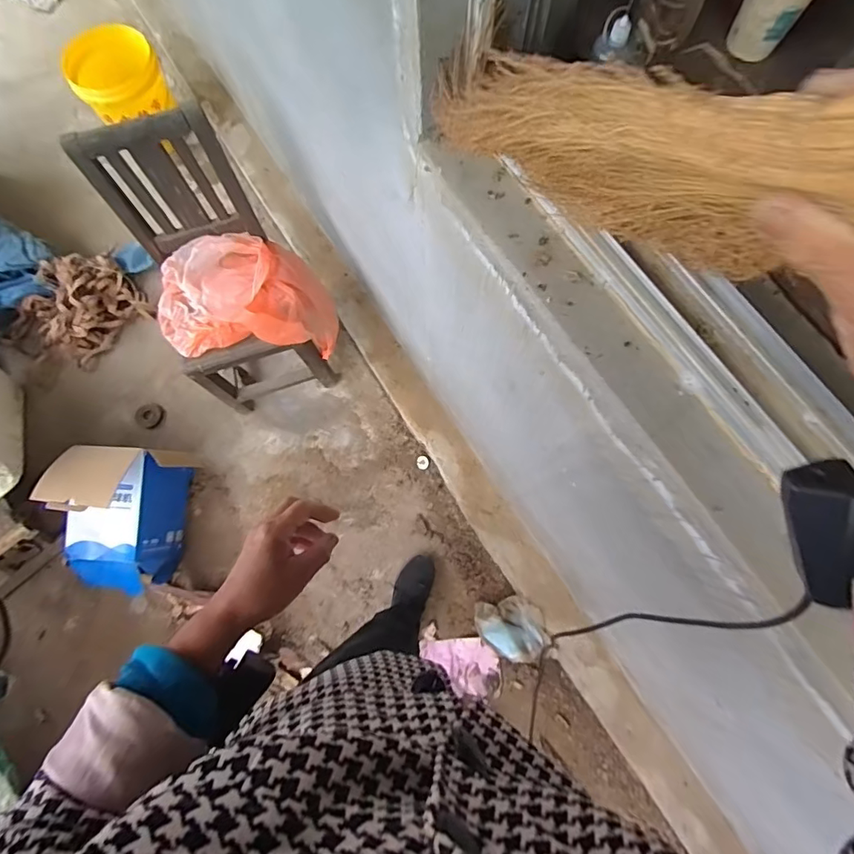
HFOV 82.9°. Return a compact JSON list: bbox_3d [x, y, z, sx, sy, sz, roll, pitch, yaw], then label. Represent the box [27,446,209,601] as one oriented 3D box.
[{"bbox_3d":[-0.785,0.223,1.235,0.243,0.282,0.363,8,76,2],"label":"box"}]

